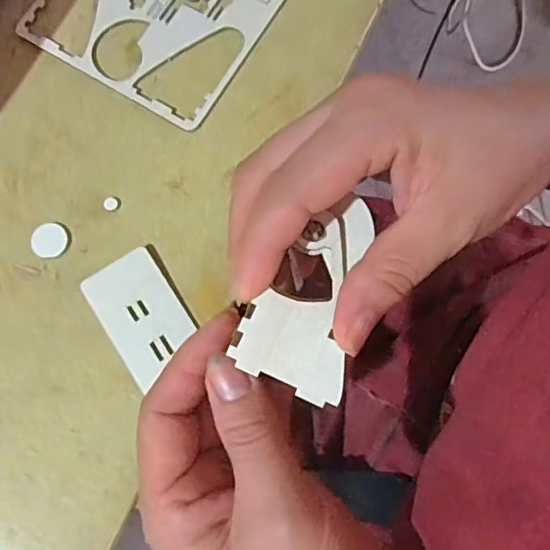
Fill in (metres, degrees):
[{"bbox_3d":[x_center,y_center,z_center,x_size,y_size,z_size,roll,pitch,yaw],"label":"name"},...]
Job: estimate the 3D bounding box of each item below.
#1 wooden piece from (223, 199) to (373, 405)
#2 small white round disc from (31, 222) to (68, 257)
[{"bbox_3d":[0.017,0.006,0.227,0.043,0.004,0.080,22,78,3],"label":"wooden piece"},{"bbox_3d":[-0.139,-0.022,0.350,0.022,0.004,0.021,0,78,1],"label":"small white round disc"}]

